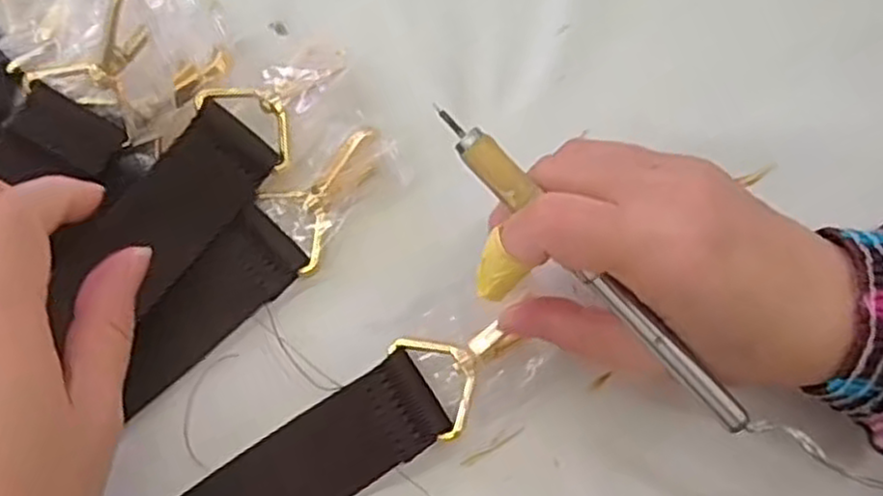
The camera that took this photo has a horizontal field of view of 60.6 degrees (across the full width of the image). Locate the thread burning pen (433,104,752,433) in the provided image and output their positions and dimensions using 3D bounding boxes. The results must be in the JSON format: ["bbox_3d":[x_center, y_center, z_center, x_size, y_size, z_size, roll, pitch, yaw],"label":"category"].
[{"bbox_3d":[0.047,0.006,0.236,0.011,0.006,0.134,-43,89,-15],"label":"thread burning pen"}]

